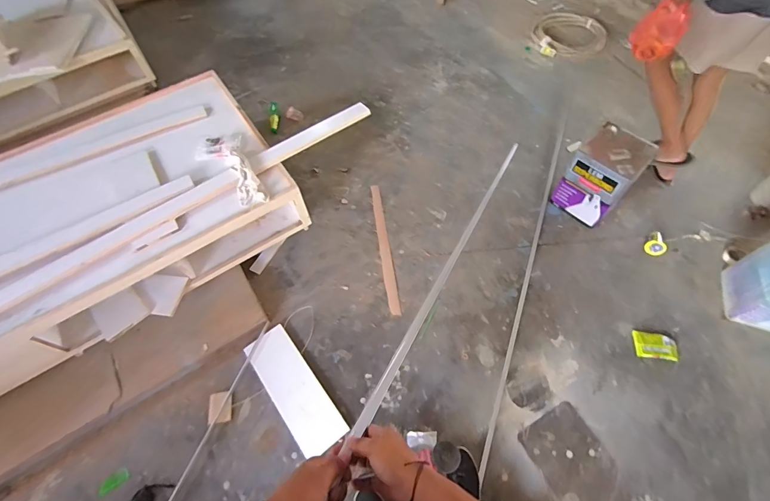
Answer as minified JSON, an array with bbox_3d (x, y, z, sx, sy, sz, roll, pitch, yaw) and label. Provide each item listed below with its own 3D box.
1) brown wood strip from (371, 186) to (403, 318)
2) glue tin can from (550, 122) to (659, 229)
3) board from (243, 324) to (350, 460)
[{"bbox_3d":[-0.007,-0.034,1.655,0.051,0.014,0.663,-9,60,-2],"label":"brown wood strip"},{"bbox_3d":[0.906,-0.316,1.564,0.244,0.313,0.247,39,69,22],"label":"glue tin can"},{"bbox_3d":[-0.339,0.519,1.387,0.172,0.031,0.476,-32,72,-22],"label":"board"}]

